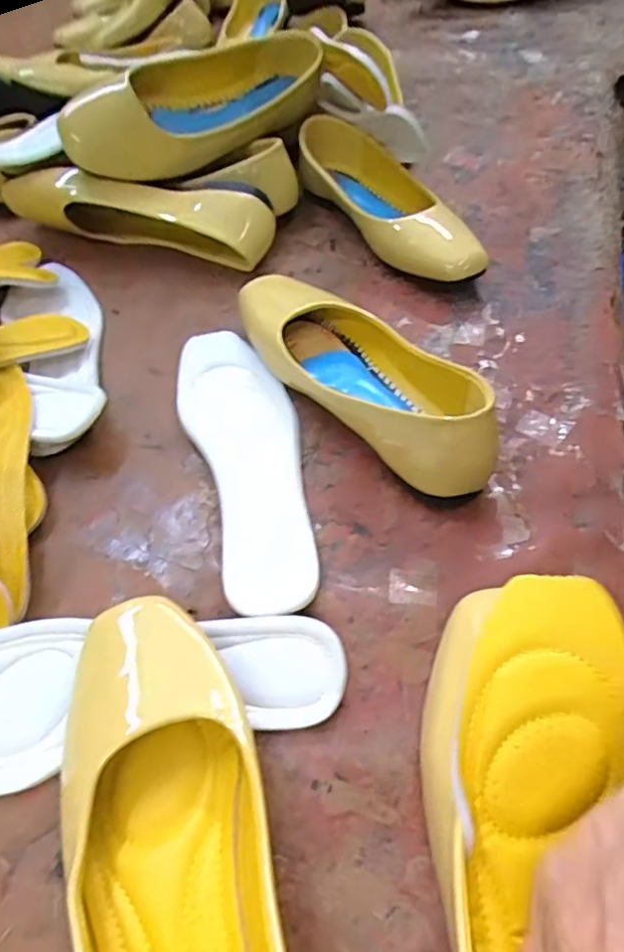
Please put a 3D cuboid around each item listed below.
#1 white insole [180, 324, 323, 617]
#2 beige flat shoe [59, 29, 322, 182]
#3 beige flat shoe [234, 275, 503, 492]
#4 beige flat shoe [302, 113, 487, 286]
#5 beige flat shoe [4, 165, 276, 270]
[{"bbox_3d":[-0.043,-0.014,0.386,0.072,0.019,0.233,-13,53,-7],"label":"white insole"},{"bbox_3d":[-0.105,-0.327,0.514,0.236,0.069,0.075,-31,57,-19],"label":"beige flat shoe"},{"bbox_3d":[0.029,-0.081,0.404,0.084,0.062,0.251,-30,57,-18],"label":"beige flat shoe"},{"bbox_3d":[0.071,-0.249,0.529,0.084,0.063,0.230,-24,55,-14],"label":"beige flat shoe"},{"bbox_3d":[-0.157,-0.238,0.536,0.243,0.065,0.066,15,55,14],"label":"beige flat shoe"}]

